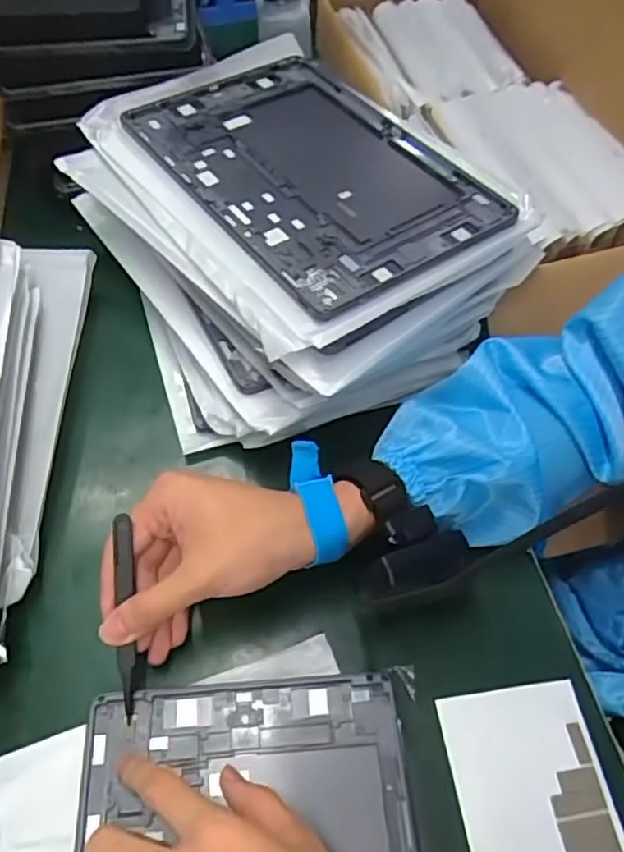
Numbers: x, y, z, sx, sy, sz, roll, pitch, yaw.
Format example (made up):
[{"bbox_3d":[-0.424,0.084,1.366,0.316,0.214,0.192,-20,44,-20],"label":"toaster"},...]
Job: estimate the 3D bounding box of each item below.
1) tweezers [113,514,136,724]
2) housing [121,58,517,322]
[{"bbox_3d":[-0.101,0.104,0.350,0.011,0.017,0.114,-1,94,-4],"label":"tweezers"},{"bbox_3d":[-0.004,-0.182,0.455,0.165,0.009,0.257,-32,61,-20],"label":"housing"}]

